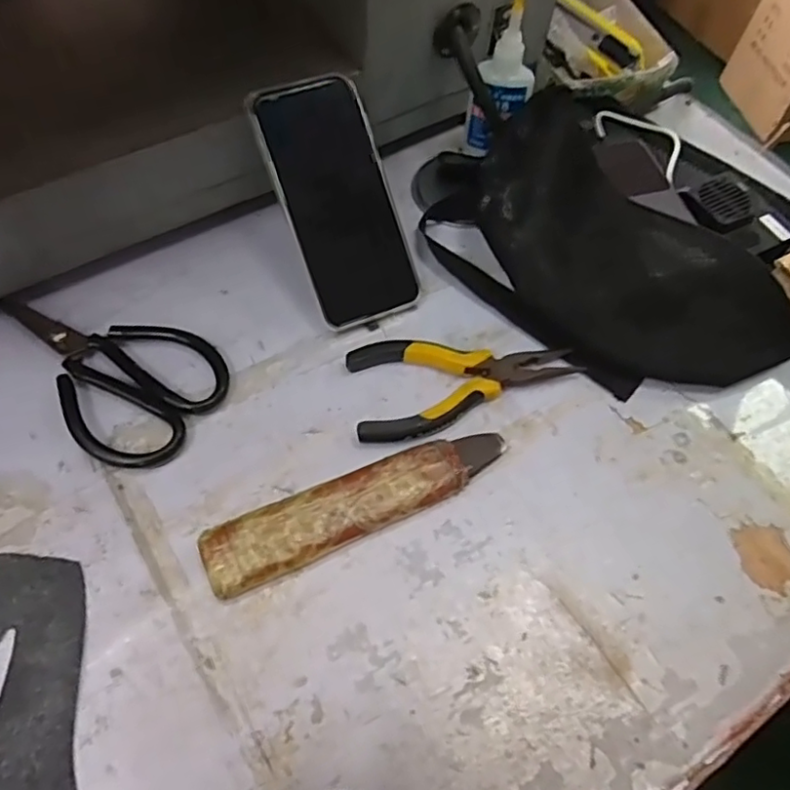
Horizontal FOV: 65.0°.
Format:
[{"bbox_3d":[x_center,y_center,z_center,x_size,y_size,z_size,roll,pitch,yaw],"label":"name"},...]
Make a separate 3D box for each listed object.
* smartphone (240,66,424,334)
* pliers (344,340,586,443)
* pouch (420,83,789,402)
[{"bbox_3d":[-0.039,-0.134,0.434,0.077,0.010,0.166,-23,101,-15],"label":"smartphone"},{"bbox_3d":[0.047,-0.010,0.420,0.152,0.016,0.068,-10,62,-8],"label":"pliers"},{"bbox_3d":[0.151,-0.098,0.433,0.276,0.083,0.128,39,66,17],"label":"pouch"}]

